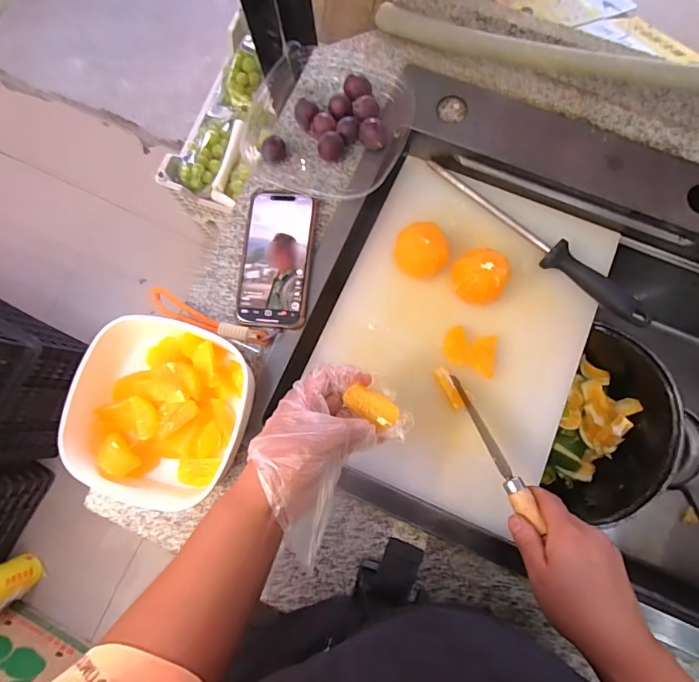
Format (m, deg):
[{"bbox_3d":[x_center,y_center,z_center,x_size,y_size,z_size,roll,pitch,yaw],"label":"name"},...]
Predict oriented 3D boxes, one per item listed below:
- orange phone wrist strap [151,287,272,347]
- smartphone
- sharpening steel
[{"bbox_3d":[-0.159,-0.025,0.479,0.156,0.019,0.026,20,82,17],"label":"orange phone wrist strap"},{"bbox_3d":[-0.079,-0.091,0.474,0.077,0.014,0.149,7,81,3],"label":"smartphone"},{"bbox_3d":[0.212,-0.121,0.500,0.298,0.035,0.043,40,85,7],"label":"sharpening steel"}]

